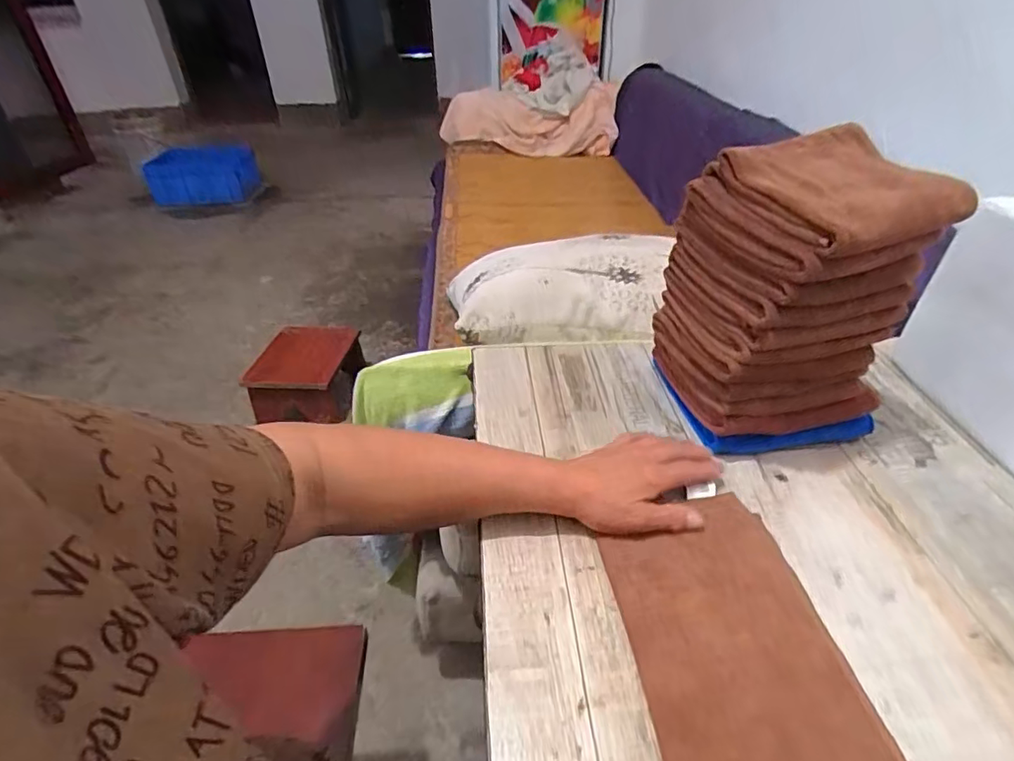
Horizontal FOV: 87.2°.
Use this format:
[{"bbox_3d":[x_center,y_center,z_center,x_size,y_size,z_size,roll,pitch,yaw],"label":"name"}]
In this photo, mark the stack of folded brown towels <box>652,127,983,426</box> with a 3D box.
[{"bbox_3d":[0.249,-0.086,0.493,0.156,0.224,0.166,-13,40,-17],"label":"stack of folded brown towels"}]

